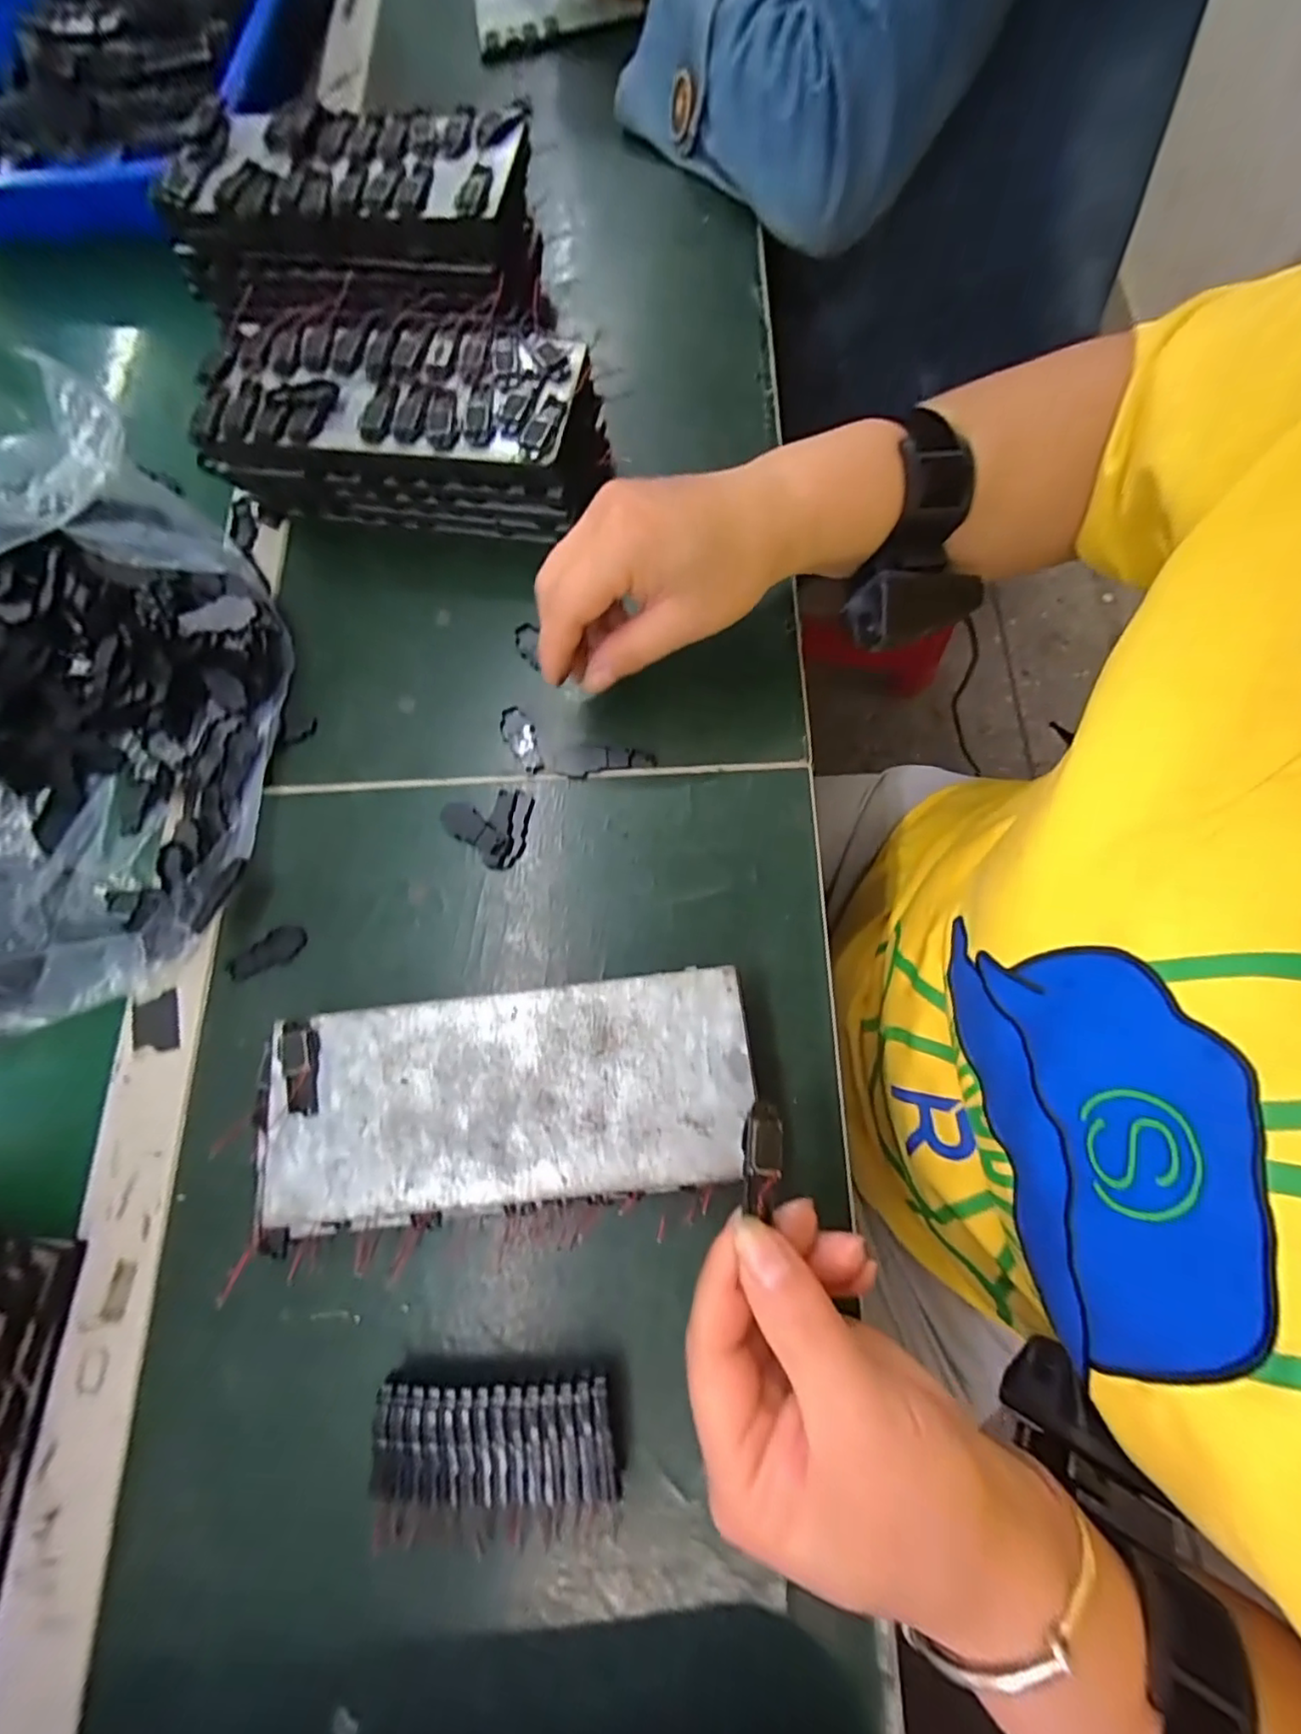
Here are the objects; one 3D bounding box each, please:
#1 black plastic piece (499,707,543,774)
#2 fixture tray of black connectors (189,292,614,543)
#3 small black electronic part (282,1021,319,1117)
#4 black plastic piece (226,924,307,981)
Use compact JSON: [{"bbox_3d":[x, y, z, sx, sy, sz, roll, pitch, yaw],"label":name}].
[{"bbox_3d":[-0.066,-0.066,0.319,0.016,0.004,0.039,-32,76,-5],"label":"black plastic piece"},{"bbox_3d":[-0.132,-0.244,0.339,0.205,0.066,0.089,8,76,6],"label":"fixture tray of black connectors"},{"bbox_3d":[-0.144,0.082,0.254,0.015,0.004,0.038,-16,75,-1],"label":"small black electronic part"},{"bbox_3d":[-0.187,0.041,0.298,0.040,0.004,0.019,-20,75,-2],"label":"black plastic piece"}]

